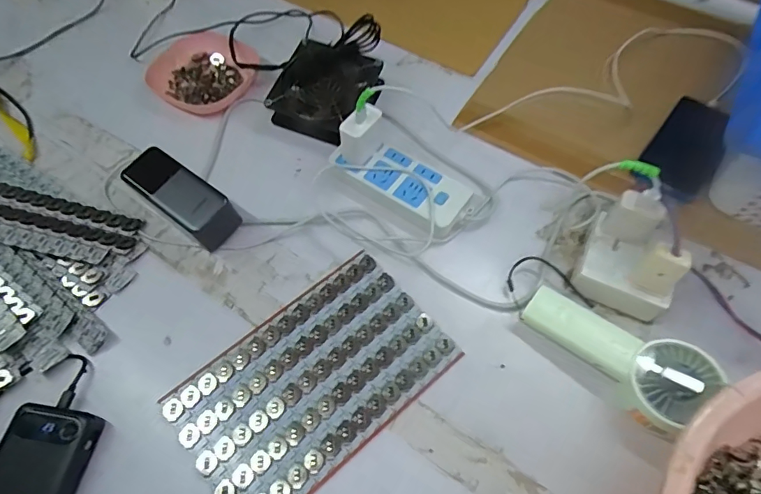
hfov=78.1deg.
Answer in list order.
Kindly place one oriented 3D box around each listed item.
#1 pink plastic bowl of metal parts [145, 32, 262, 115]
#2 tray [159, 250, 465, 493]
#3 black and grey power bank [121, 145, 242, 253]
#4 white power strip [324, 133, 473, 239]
[{"bbox_3d":[-0.259,-0.256,0.673,0.159,0.033,0.128,37,67,18],"label":"pink plastic bowl of metal parts"},{"bbox_3d":[-0.063,0.126,0.455,0.252,0.005,0.155,-36,66,-21],"label":"tray"},{"bbox_3d":[-0.226,-0.058,0.528,0.134,0.060,0.057,36,66,18],"label":"black and grey power bank"},{"bbox_3d":[0.025,-0.076,0.556,0.163,0.030,0.083,37,67,18],"label":"white power strip"}]

